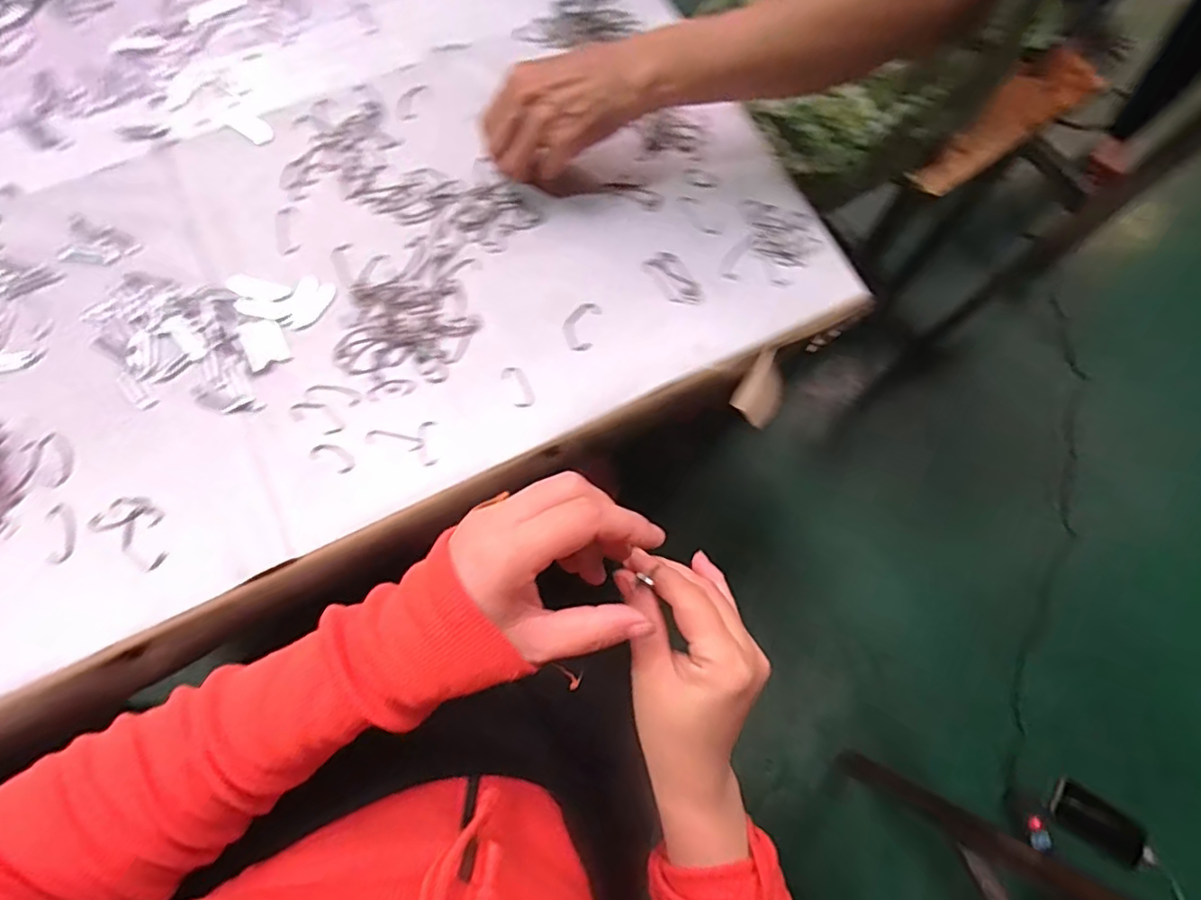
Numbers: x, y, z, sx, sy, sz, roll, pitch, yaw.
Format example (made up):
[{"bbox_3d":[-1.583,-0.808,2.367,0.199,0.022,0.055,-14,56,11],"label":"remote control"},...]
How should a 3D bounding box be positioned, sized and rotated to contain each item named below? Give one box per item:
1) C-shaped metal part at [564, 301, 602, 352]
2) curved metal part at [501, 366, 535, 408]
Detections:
[{"bbox_3d":[-0.015,-0.096,0.451,0.025,0.004,0.042,14,76,2],"label":"C-shaped metal part"},{"bbox_3d":[-0.061,-0.048,0.439,0.016,0.004,0.036,-24,77,-7],"label":"curved metal part"}]

